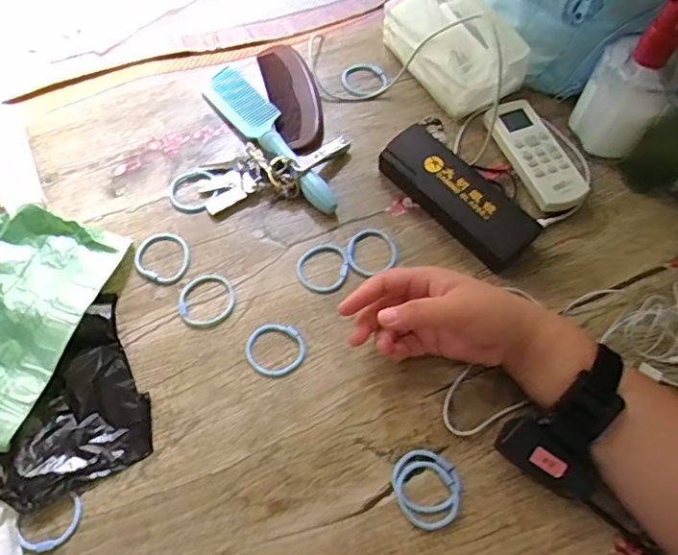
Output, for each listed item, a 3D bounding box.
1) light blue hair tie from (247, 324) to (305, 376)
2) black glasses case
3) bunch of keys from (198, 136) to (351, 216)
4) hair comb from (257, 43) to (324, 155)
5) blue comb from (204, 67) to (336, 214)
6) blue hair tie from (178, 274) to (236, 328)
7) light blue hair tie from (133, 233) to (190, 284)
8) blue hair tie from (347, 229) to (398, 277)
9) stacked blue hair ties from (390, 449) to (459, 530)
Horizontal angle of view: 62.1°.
[{"bbox_3d":[-0.053,0.061,0.475,0.048,0.005,0.044,0,63,0],"label":"light blue hair tie"},{"bbox_3d":[0.111,-0.077,0.533,0.054,0.039,0.161,-38,69,-18],"label":"black glasses case"},{"bbox_3d":[-0.063,-0.110,0.553,0.149,0.026,0.067,-12,63,-7],"label":"bunch of keys"},{"bbox_3d":[-0.052,-0.200,0.608,0.050,0.012,0.152,-11,63,-6],"label":"hair comb"},{"bbox_3d":[-0.070,-0.149,0.570,0.047,0.023,0.224,-33,68,-16],"label":"blue comb"},{"bbox_3d":[-0.117,0.020,0.499,0.050,0.004,0.047,0,63,0],"label":"blue hair tie"},{"bbox_3d":[-0.162,-0.018,0.515,0.049,0.004,0.051,0,63,0],"label":"light blue hair tie"},{"bbox_3d":[0.030,-0.023,0.524,0.046,0.007,0.047,0,63,0],"label":"blue hair tie"},{"bbox_3d":[0.067,0.159,0.427,0.049,0.005,0.055,-41,70,-19],"label":"stacked blue hair ties"}]

